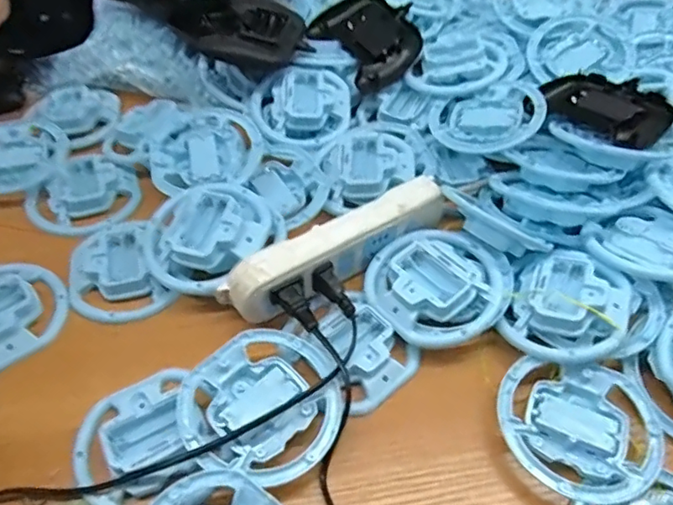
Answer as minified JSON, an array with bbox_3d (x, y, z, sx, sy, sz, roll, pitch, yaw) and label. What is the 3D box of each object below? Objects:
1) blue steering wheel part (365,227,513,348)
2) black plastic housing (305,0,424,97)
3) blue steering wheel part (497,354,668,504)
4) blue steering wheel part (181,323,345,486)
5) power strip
[{"bbox_3d":[0.079,0.020,0.437,0.100,0.026,0.104,0,53,0],"label":"blue steering wheel part"},{"bbox_3d":[0.039,-0.234,0.624,0.096,0.028,0.119,-36,68,-1],"label":"black plastic housing"},{"bbox_3d":[0.164,0.118,0.378,0.107,0.014,0.093,5,53,4],"label":"blue steering wheel part"},{"bbox_3d":[-0.047,0.103,0.382,0.098,0.026,0.102,0,53,0],"label":"blue steering wheel part"},{"bbox_3d":[0.003,-0.007,0.453,0.197,0.041,0.032,-27,55,-23],"label":"power strip"}]

